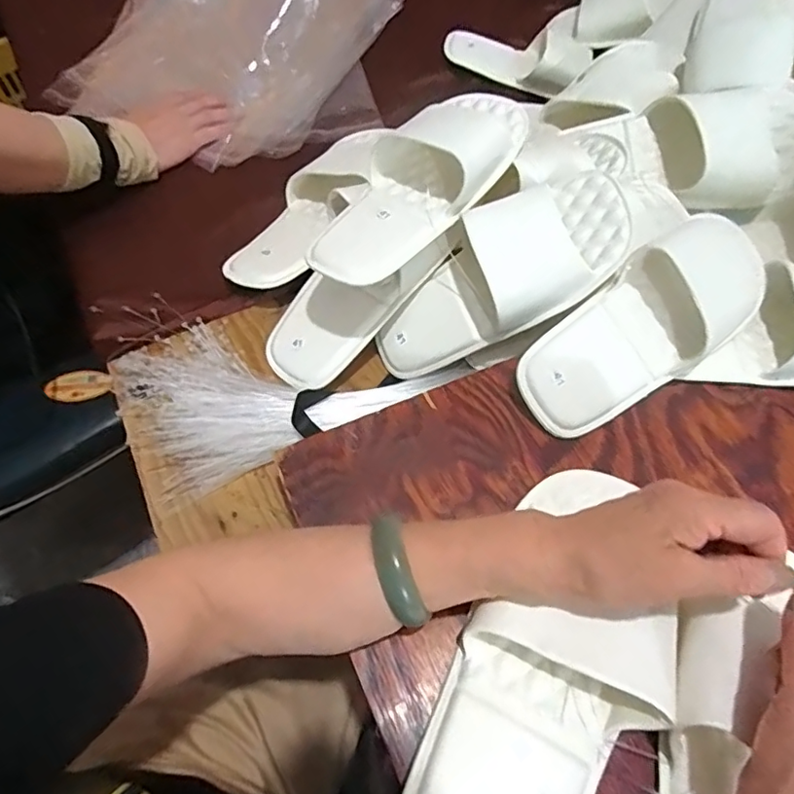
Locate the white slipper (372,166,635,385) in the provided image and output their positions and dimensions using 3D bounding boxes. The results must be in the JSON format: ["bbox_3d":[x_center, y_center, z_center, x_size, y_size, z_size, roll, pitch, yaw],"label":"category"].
[{"bbox_3d":[0.074,-0.095,0.458,0.230,0.055,0.096,-34,58,24],"label":"white slipper"}]

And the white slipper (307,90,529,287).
[{"bbox_3d":[0.016,-0.184,0.458,0.095,0.049,0.228,36,65,18],"label":"white slipper"}]

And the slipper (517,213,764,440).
[{"bbox_3d":[0.195,-0.057,0.431,0.229,0.068,0.083,-37,66,-7],"label":"slipper"}]

